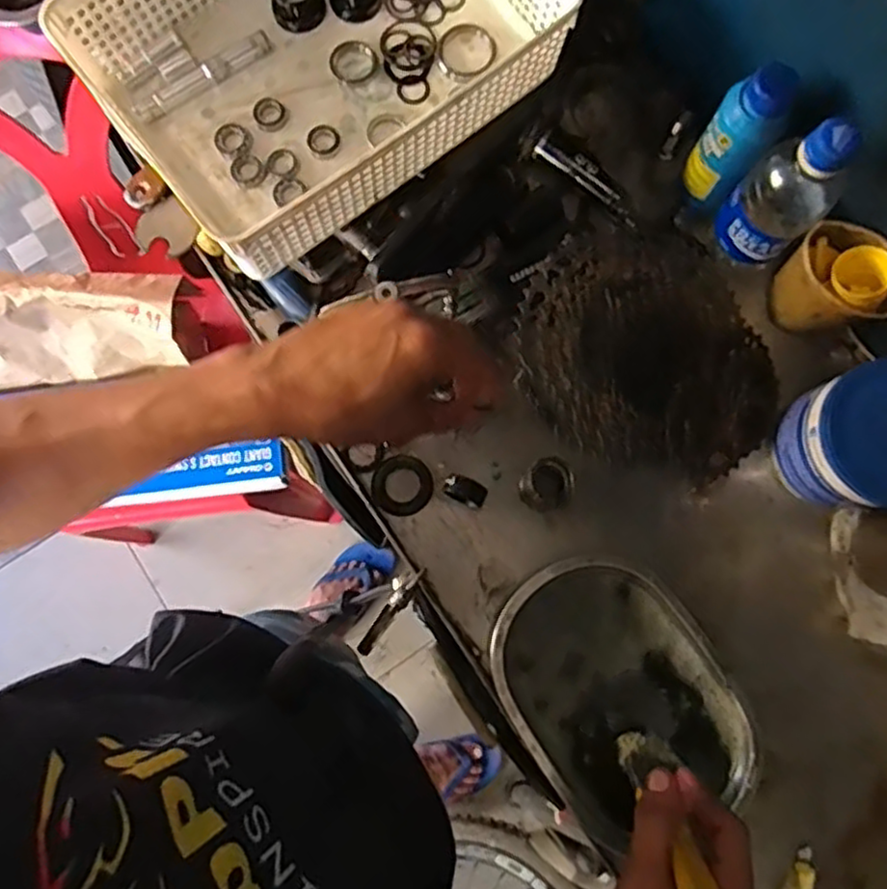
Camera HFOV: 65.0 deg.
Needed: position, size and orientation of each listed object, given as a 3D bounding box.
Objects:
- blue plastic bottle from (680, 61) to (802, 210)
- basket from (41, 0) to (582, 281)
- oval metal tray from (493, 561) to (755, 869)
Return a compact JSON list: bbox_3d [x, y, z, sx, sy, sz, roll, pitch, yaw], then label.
[{"bbox_3d":[0.218,-0.227,0.530,0.046,0.138,0.035,33,81,5],"label":"blue plastic bottle"},{"bbox_3d":[-0.092,-0.315,0.548,0.323,0.089,0.245,-37,82,-7],"label":"basket"},{"bbox_3d":[0.131,0.190,0.531,0.154,0.034,0.207,-31,82,-6],"label":"oval metal tray"}]

